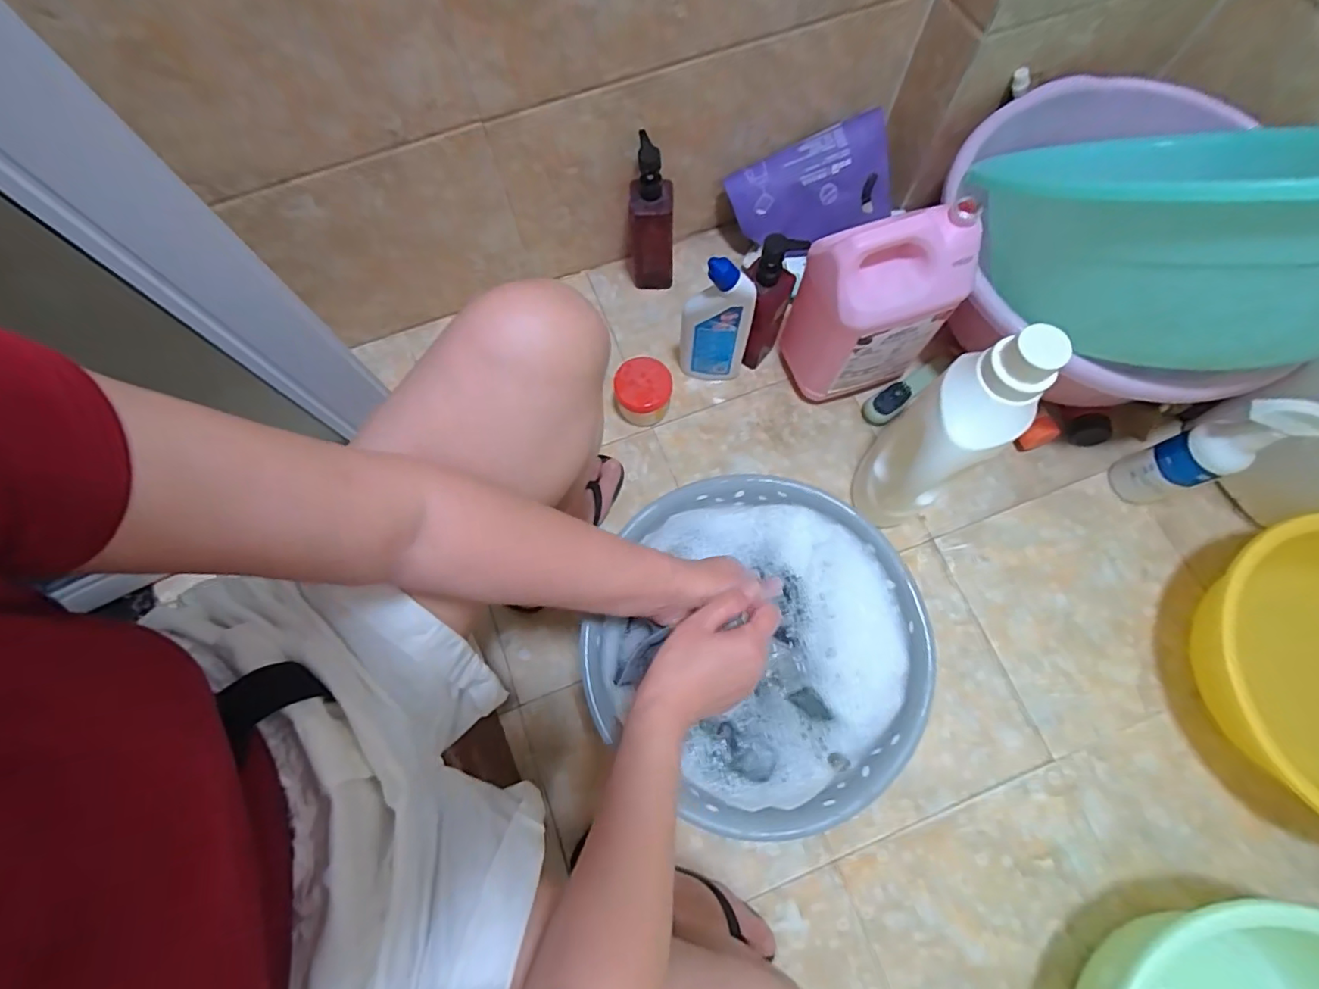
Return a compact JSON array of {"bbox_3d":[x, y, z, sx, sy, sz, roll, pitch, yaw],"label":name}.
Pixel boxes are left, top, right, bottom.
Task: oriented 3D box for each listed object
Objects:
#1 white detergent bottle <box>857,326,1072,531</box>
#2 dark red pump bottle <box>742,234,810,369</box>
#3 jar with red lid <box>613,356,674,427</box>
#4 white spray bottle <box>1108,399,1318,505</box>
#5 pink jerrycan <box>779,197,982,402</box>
[{"bbox_3d":[0.287,-0.049,0.581,0.095,0.275,0.117,36,77,11],"label":"white detergent bottle"},{"bbox_3d":[0.127,-0.226,0.661,0.061,0.191,0.049,-25,74,-6],"label":"dark red pump bottle"},{"bbox_3d":[-0.020,-0.130,0.703,0.069,0.062,0.063,7,73,3],"label":"jar with red lid"},{"bbox_3d":[0.583,-0.043,0.597,0.061,0.206,0.059,-17,73,-4],"label":"white spray bottle"},{"bbox_3d":[0.235,-0.206,0.631,0.160,0.214,0.102,-12,73,-2],"label":"pink jerrycan"}]

